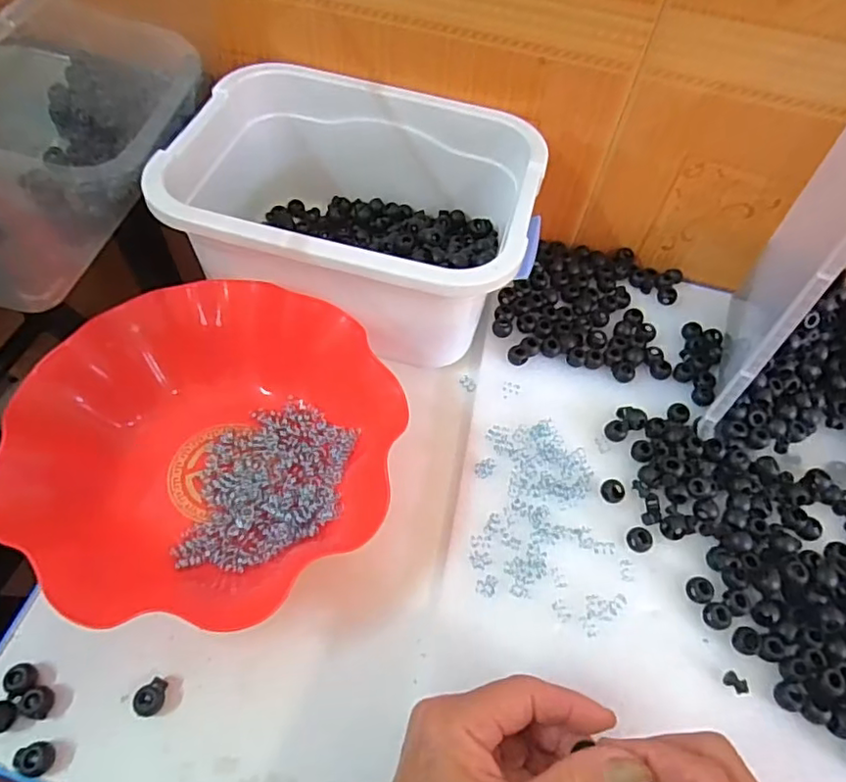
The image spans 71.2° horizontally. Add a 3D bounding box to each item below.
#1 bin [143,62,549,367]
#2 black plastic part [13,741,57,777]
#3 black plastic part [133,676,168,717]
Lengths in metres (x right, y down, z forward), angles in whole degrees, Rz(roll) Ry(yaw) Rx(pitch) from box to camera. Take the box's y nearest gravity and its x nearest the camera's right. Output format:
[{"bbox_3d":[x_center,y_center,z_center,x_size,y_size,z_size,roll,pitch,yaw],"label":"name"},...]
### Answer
[{"bbox_3d":[-0.048,-0.132,0.447,0.242,0.109,0.185,14,60,5],"label":"bin"},{"bbox_3d":[-0.201,0.190,0.305,0.018,0.010,0.015,-5,60,-7],"label":"black plastic part"},{"bbox_3d":[-0.150,0.167,0.324,0.016,0.007,0.019,8,60,1],"label":"black plastic part"}]

